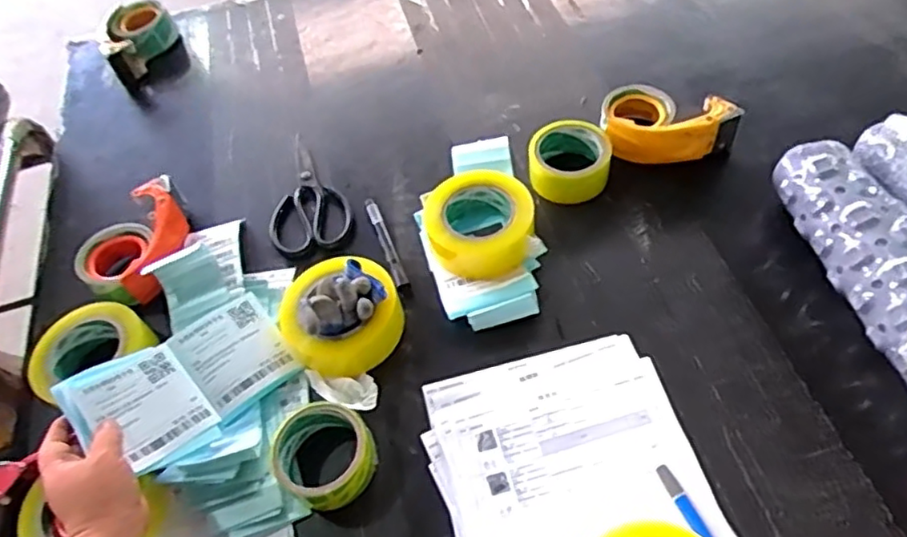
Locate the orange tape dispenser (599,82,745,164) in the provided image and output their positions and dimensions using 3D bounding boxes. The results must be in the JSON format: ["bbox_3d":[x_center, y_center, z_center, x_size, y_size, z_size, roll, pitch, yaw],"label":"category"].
[{"bbox_3d":[0.265,-0.184,0.806,0.158,0.060,0.112,-7,54,2],"label":"orange tape dispenser"}]

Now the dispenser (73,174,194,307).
[{"bbox_3d":[-0.383,-0.031,0.784,0.138,0.054,0.125,-37,58,-19],"label":"dispenser"}]

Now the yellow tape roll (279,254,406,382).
[{"bbox_3d":[-0.121,0.049,0.699,0.130,0.062,0.122,-3,54,5],"label":"yellow tape roll"}]

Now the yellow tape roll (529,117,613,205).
[{"bbox_3d":[0.142,-0.131,0.791,0.098,0.047,0.105,-3,54,5],"label":"yellow tape roll"}]

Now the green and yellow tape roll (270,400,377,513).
[{"bbox_3d":[-0.121,0.174,0.607,0.089,0.038,0.087,-3,54,5],"label":"green and yellow tape roll"}]

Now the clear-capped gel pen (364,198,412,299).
[{"bbox_3d":[-0.080,-0.030,0.765,0.015,0.018,0.157,-20,54,-7],"label":"clear-capped gel pen"}]

